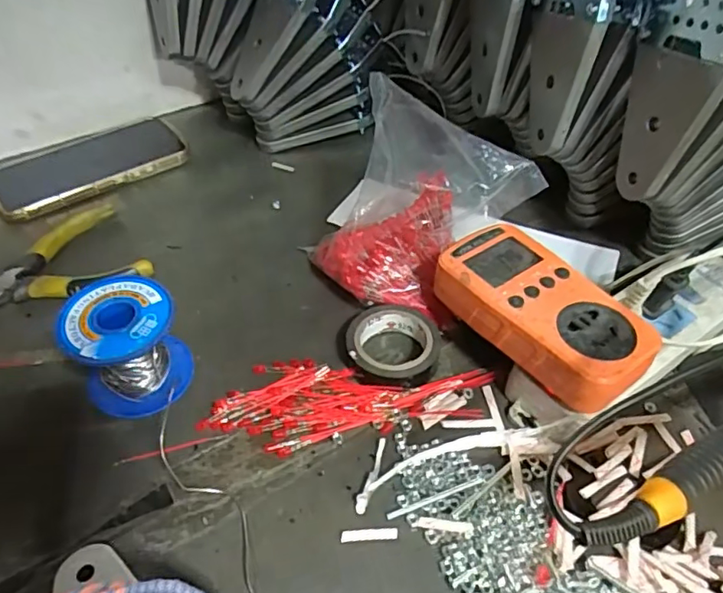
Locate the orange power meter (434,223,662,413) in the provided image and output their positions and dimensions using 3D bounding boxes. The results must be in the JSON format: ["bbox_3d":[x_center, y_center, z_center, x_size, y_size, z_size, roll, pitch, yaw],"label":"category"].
[{"bbox_3d":[0.108,0.008,0.333,0.065,0.033,0.126,-29,55,-25],"label":"orange power meter"}]

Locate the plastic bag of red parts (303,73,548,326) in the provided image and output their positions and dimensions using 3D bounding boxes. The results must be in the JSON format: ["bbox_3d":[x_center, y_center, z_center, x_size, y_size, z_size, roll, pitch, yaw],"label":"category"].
[{"bbox_3d":[0.034,-0.060,0.386,0.115,0.118,0.124,-35,56,-28],"label":"plastic bag of red parts"}]

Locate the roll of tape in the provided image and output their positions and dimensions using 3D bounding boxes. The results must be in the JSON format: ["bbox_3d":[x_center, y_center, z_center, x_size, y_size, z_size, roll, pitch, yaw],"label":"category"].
[{"bbox_3d":[0.022,0.031,0.366,0.058,0.016,0.058,0,47,0],"label":"roll of tape"}]

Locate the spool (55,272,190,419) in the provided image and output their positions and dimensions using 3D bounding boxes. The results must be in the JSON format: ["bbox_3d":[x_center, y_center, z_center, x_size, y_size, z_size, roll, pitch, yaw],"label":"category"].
[{"bbox_3d":[-0.140,0.031,0.333,0.061,0.065,0.055,-23,51,-21],"label":"spool"}]

